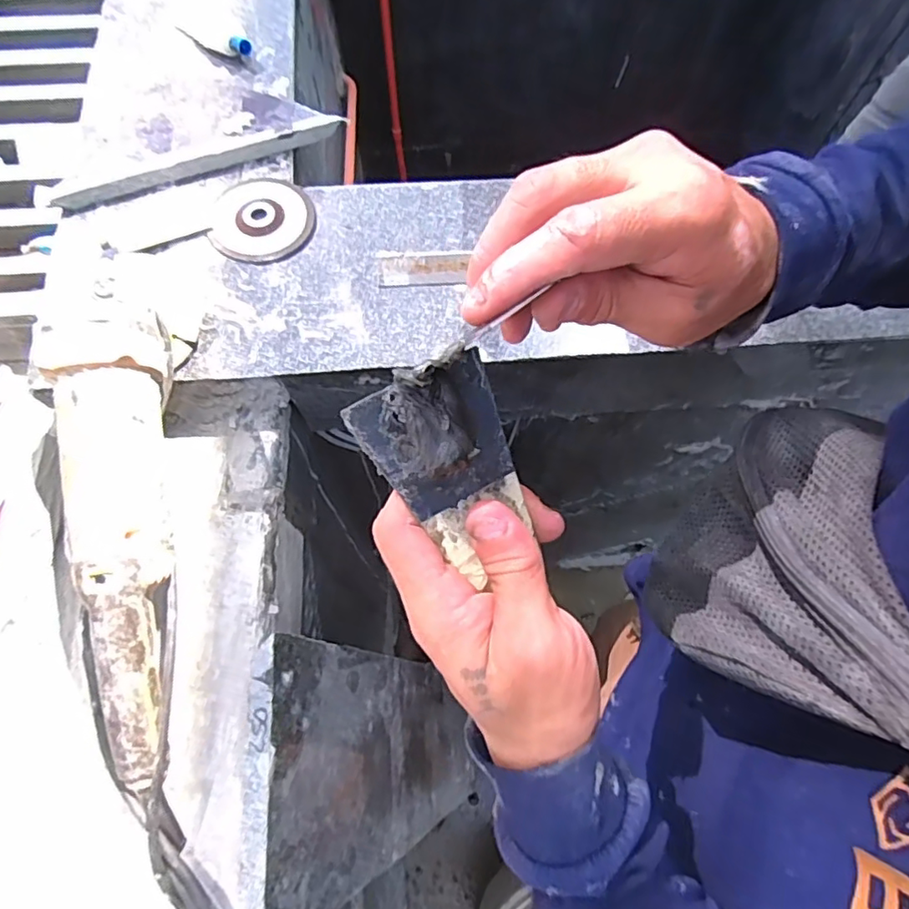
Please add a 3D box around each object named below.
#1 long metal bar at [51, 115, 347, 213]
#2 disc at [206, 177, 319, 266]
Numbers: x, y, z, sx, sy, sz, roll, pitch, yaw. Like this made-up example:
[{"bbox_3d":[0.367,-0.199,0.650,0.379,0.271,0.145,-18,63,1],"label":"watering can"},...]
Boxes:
[{"bbox_3d":[-0.239,-0.281,0.555,0.271,0.018,0.016,-21,70,-10],"label":"long metal bar"},{"bbox_3d":[-0.179,-0.221,0.542,0.092,0.008,0.098,-2,68,-3],"label":"disc"}]

